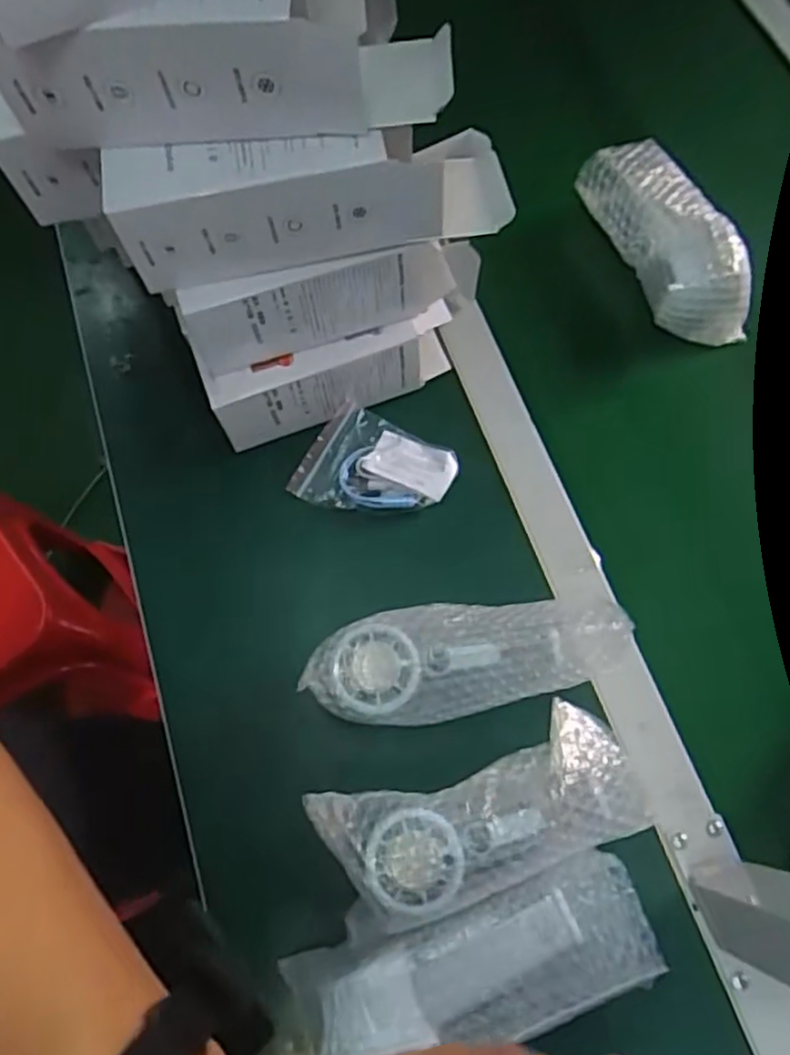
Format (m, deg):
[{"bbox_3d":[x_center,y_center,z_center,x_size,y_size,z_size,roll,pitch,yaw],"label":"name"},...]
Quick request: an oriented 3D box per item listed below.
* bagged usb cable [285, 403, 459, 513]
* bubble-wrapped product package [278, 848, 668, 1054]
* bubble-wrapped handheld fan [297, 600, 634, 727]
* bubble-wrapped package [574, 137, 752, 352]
[{"bbox_3d":[-0.016,-0.042,0.563,0.114,0.022,0.084,26,72,11],"label":"bagged usb cable"},{"bbox_3d":[0.052,0.252,0.415,0.195,0.052,0.082,-12,69,-3],"label":"bubble-wrapped product package"},{"bbox_3d":[0.047,0.090,0.466,0.196,0.089,0.069,-4,69,0],"label":"bubble-wrapped handheld fan"},{"bbox_3d":[0.223,-0.238,0.589,0.070,0.072,0.185,-24,70,-7],"label":"bubble-wrapped package"}]

